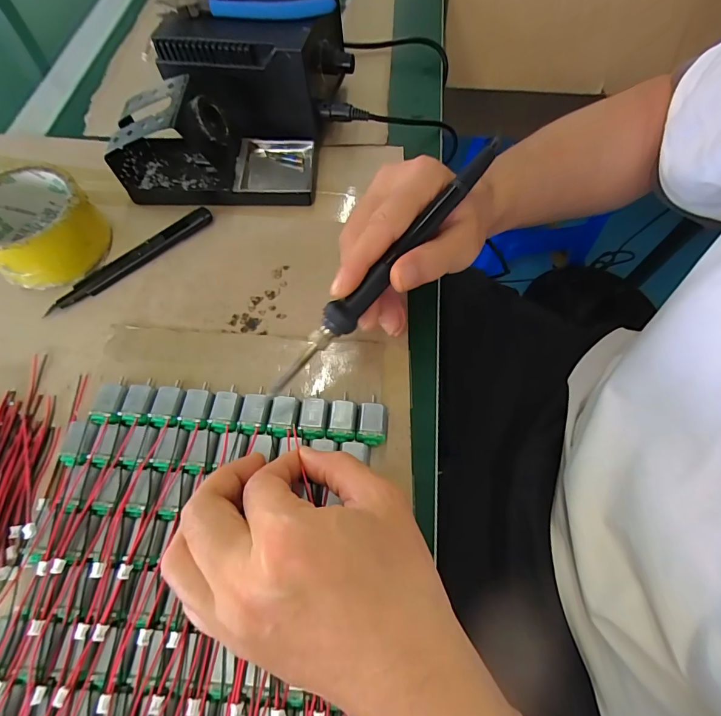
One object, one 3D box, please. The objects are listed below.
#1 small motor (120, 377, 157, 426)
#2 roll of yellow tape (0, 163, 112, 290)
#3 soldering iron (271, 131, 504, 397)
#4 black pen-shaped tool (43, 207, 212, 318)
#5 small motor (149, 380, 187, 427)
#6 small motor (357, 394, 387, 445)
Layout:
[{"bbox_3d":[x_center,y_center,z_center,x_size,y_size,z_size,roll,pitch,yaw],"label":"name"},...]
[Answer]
[{"bbox_3d":[-0.147,0.030,0.271,0.019,0.014,0.034,0,65,-1],"label":"small motor"},{"bbox_3d":[-0.255,-0.103,0.313,0.087,0.044,0.081,0,65,-1],"label":"roll of yellow tape"},{"bbox_3d":[0.014,-0.054,0.237,0.018,0.015,0.200,43,91,17],"label":"soldering iron"},{"bbox_3d":[-0.185,-0.080,0.325,0.143,0.009,0.018,-38,71,-16],"label":"black pen-shaped tool"},{"bbox_3d":[-0.128,0.031,0.270,0.020,0.015,0.034,10,65,4],"label":"small motor"},{"bbox_3d":[0.008,0.042,0.267,0.018,0.016,0.035,5,65,2],"label":"small motor"}]

